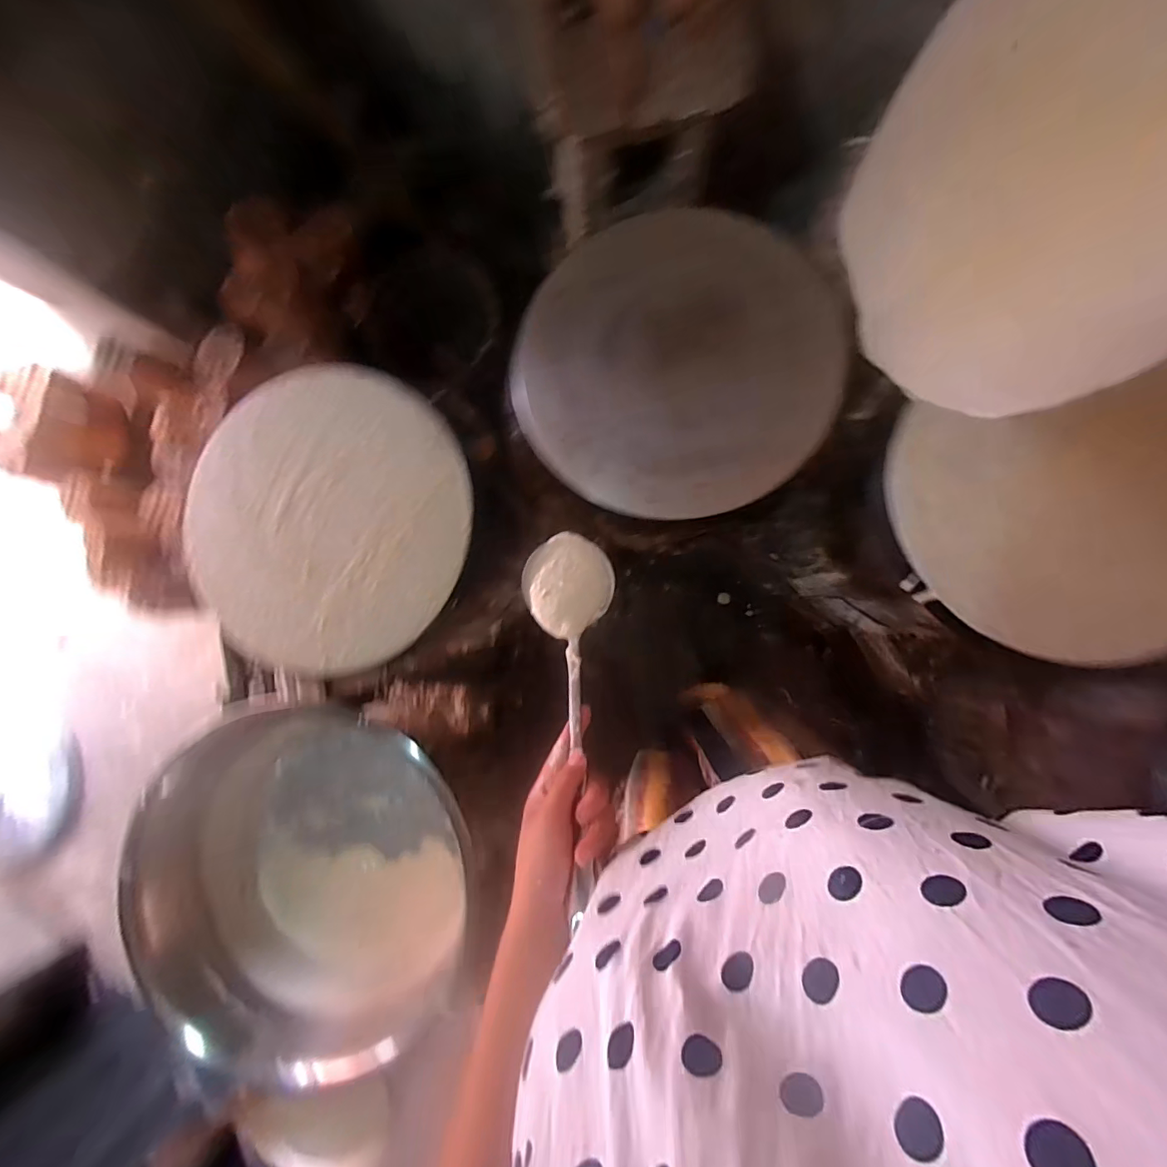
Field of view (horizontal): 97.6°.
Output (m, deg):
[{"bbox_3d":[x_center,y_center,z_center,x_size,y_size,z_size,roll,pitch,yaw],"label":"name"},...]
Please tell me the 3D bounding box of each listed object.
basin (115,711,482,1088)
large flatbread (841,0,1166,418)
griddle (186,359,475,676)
[{"bbox_3d":[-0.447,0.498,0.850,0.510,0.202,0.500,0,86,6],"label":"basin"},{"bbox_3d":[0.361,-0.323,0.398,0.029,0.334,0.339,-11,121,-20],"label":"large flatbread"},{"bbox_3d":[-0.331,-0.083,0.639,0.374,0.026,0.365,10,87,7],"label":"griddle"}]

